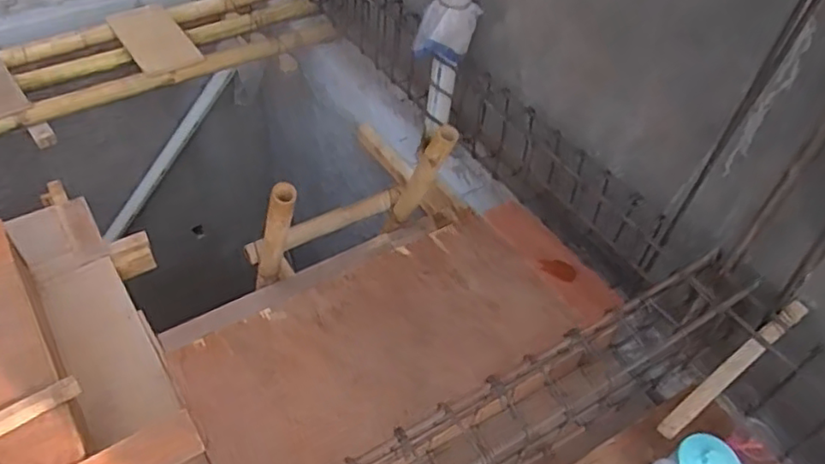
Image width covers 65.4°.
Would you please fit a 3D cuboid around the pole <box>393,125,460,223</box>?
[{"bbox_3d":[0.025,-0.148,1.787,0.051,0.477,0.068,-27,77,-25],"label":"pole"}]

